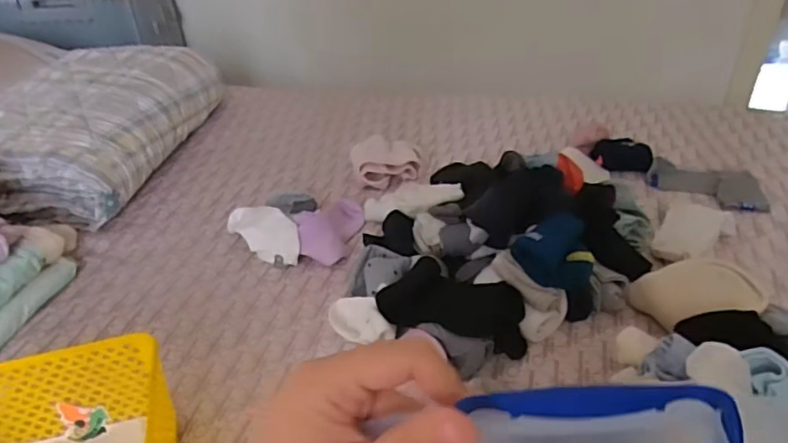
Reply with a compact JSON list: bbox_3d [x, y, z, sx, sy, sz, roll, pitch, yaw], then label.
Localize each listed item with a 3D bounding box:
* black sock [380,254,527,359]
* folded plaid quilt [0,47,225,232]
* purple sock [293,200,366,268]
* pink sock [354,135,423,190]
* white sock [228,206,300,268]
[{"bbox_3d":[0.072,0.093,0.663,0.170,0.055,0.085,14,38,3],"label":"black sock"},{"bbox_3d":[-0.552,-0.175,1.042,0.326,0.157,0.440,4,37,10],"label":"folded plaid quilt"},{"bbox_3d":[-0.093,0.000,0.831,0.071,0.052,0.128,7,37,14],"label":"purple sock"},{"bbox_3d":[-0.009,-0.101,0.971,0.121,0.045,0.102,-7,36,-5],"label":"pink sock"},{"bbox_3d":[-0.187,0.017,0.829,0.065,0.048,0.136,-29,43,-31],"label":"white sock"}]

